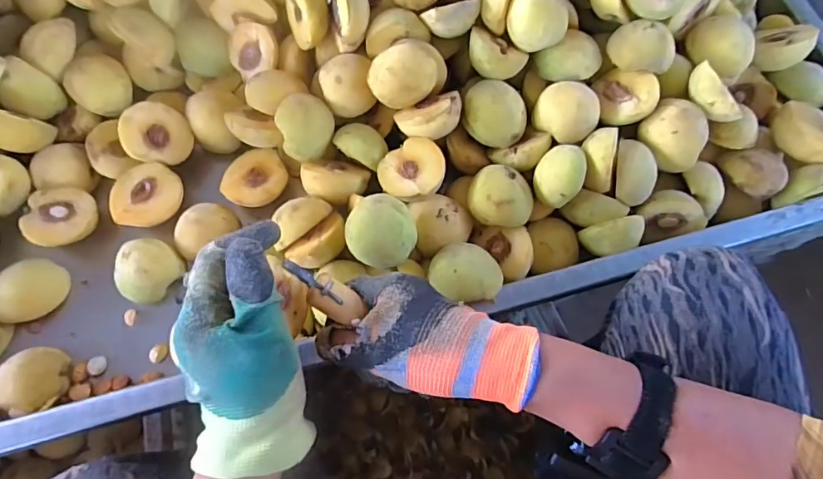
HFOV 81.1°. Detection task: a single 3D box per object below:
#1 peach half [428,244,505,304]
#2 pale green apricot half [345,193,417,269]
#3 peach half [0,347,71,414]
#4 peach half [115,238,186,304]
[{"bbox_3d":[0.046,0.028,0.404,0.059,0.025,0.049,-2,69,-3],"label":"peach half"},{"bbox_3d":[-0.026,-0.008,0.409,0.058,0.040,0.053,1,69,-2],"label":"pale green apricot half"},{"bbox_3d":[-0.316,0.116,0.401,0.049,0.024,0.050,4,69,-1],"label":"peach half"},{"bbox_3d":[-0.242,0.026,0.435,0.054,0.024,0.053,1,69,-2],"label":"peach half"}]

